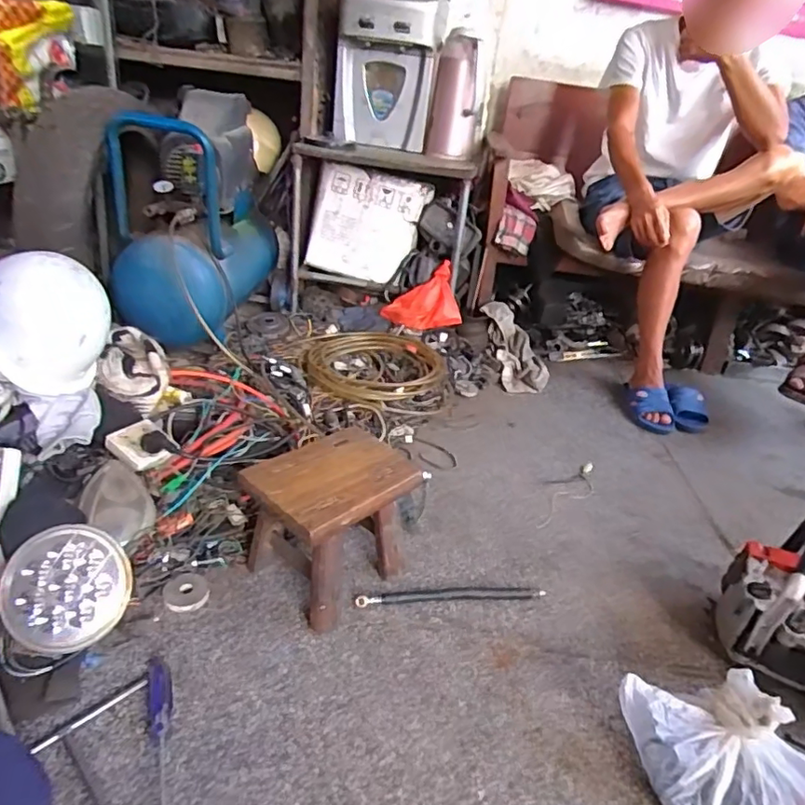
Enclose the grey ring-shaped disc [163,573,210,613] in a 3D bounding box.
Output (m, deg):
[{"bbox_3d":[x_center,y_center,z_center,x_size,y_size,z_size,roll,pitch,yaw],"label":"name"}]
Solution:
[{"bbox_3d":[-0.325,0.288,0.869,0.064,0.013,0.064,6,29,-3],"label":"grey ring-shaped disc"}]

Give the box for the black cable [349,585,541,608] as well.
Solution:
[{"bbox_3d":[0.077,0.306,0.913,0.299,0.018,0.028,1,29,-12],"label":"black cable"}]

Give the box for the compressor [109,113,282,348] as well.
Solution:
[{"bbox_3d":[-0.557,-0.520,1.602,0.317,0.499,0.632,5,27,-2],"label":"compressor"}]

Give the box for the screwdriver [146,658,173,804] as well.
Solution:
[{"bbox_3d":[-0.278,0.398,0.667,0.031,0.023,0.242,-6,31,-23],"label":"screwdriver"}]

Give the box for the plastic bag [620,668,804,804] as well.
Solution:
[{"bbox_3d":[0.386,0.421,0.671,0.229,0.124,0.161,3,29,-9],"label":"plastic bag"}]

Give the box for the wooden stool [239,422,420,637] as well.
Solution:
[{"bbox_3d":[-0.104,0.189,0.896,0.197,0.188,0.223,28,34,36],"label":"wooden stool"}]

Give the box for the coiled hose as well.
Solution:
[{"bbox_3d":[-0.074,-0.101,1.454,0.353,0.048,0.387,6,27,-2],"label":"coiled hose"}]

